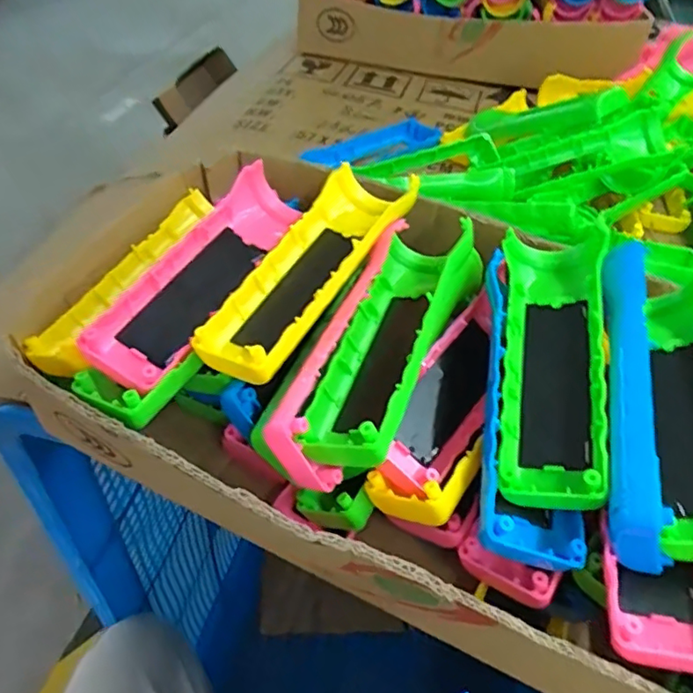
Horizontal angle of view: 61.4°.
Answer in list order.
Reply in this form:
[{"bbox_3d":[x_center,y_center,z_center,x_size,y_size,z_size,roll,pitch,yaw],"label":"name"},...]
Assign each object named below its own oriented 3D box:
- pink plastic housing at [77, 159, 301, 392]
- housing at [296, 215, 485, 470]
[{"bbox_3d":[-0.067,-0.044,0.300,0.045,0.027,0.151,24,48,16],"label":"pink plastic housing"},{"bbox_3d":[0.025,-0.008,0.284,0.051,0.034,0.164,20,47,12],"label":"housing"}]

